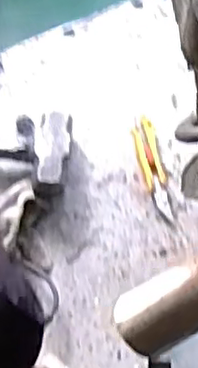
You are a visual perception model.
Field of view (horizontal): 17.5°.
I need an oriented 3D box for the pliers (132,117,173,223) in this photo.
[{"bbox_3d":[0.082,-0.023,0.976,0.034,0.029,0.166,-7,59,-9],"label":"pliers"}]

